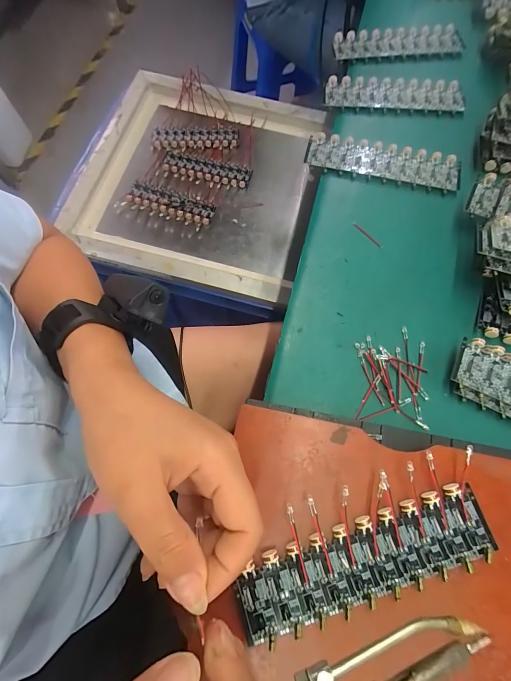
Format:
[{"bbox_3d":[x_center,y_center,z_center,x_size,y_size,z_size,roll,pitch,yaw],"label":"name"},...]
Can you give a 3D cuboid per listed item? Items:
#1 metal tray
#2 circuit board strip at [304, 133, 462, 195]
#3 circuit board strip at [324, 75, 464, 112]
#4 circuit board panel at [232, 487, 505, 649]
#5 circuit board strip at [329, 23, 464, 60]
[{"bbox_3d":[-0.103,-0.291,0.593,0.412,0.051,0.419,13,72,4],"label":"metal tray"},{"bbox_3d":[0.138,-0.196,0.355,0.161,0.012,0.046,15,72,3],"label":"circuit board strip"},{"bbox_3d":[0.163,-0.292,0.382,0.156,0.008,0.043,5,72,0],"label":"circuit board strip"},{"bbox_3d":[0.069,0.137,0.203,0.162,0.007,0.045,-17,72,-5],"label":"circuit board panel"},{"bbox_3d":[0.177,-0.377,0.410,0.158,0.009,0.044,-6,72,-2],"label":"circuit board strip"}]

